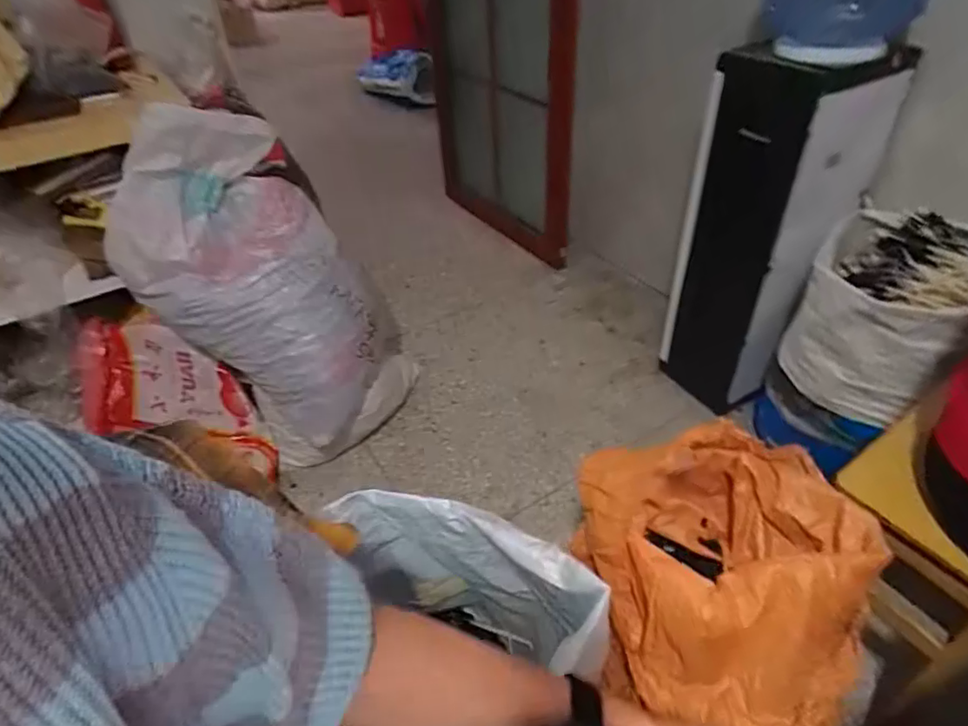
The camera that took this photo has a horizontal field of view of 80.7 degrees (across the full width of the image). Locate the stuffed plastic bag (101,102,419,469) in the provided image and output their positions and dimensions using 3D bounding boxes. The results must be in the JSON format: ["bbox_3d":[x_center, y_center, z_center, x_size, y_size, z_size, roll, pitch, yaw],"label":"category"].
[{"bbox_3d":[-0.425,-0.144,1.243,0.310,0.807,0.400,-6,35,39],"label":"stuffed plastic bag"}]

